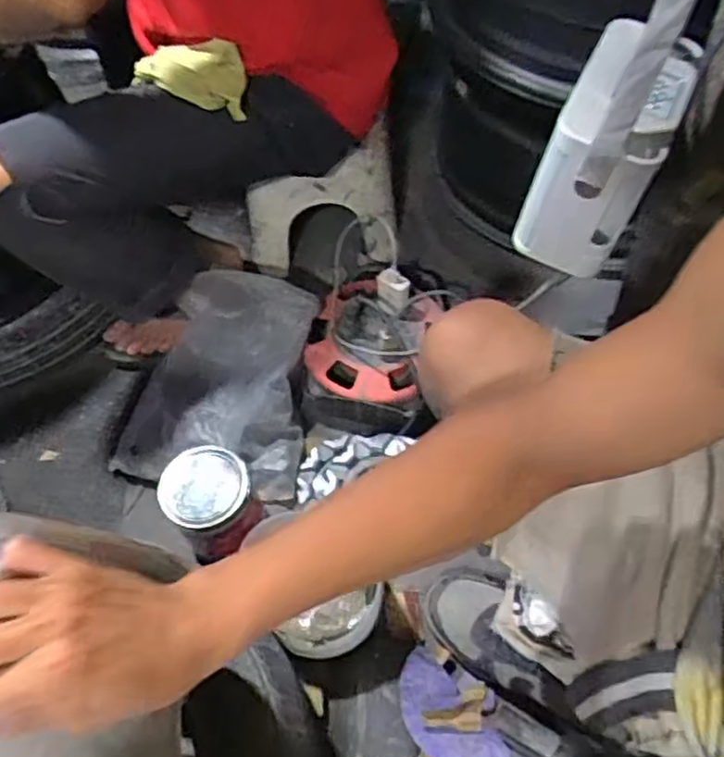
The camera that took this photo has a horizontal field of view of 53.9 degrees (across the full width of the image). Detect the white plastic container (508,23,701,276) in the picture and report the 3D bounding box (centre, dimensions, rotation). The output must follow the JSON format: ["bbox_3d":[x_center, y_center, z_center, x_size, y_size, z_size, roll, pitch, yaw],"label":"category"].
[{"bbox_3d":[0.248,-0.229,0.716,0.107,0.158,0.193,24,61,17],"label":"white plastic container"}]

